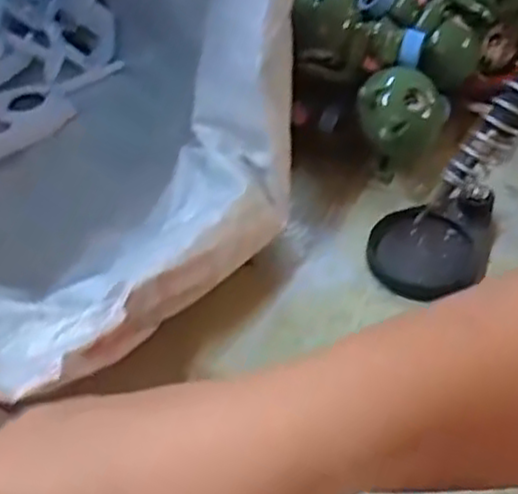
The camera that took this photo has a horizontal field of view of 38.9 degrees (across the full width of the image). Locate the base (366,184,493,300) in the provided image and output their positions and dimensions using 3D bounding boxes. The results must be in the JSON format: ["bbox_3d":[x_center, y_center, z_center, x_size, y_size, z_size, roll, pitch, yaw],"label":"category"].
[{"bbox_3d":[0.105,-0.004,0.446,0.069,0.024,0.082,13,49,14],"label":"base"}]

